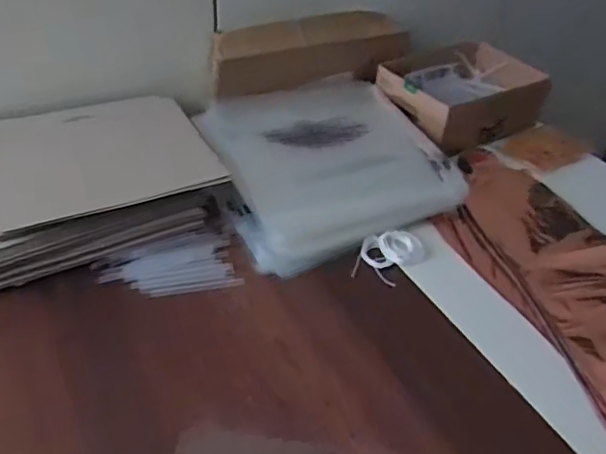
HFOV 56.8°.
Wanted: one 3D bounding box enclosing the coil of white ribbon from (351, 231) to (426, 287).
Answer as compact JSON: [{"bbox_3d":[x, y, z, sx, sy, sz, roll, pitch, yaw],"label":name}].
[{"bbox_3d":[0.081,0.027,0.521,0.055,0.015,0.060,4,42,-3],"label":"coil of white ribbon"}]

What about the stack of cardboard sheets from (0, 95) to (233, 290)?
[{"bbox_3d":[-0.202,-0.048,0.531,0.220,0.052,0.176,-16,46,-23],"label":"stack of cardboard sheets"}]

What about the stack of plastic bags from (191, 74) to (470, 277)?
[{"bbox_3d":[0.017,-0.072,0.594,0.231,0.048,0.230,-17,47,-25],"label":"stack of plastic bags"}]

